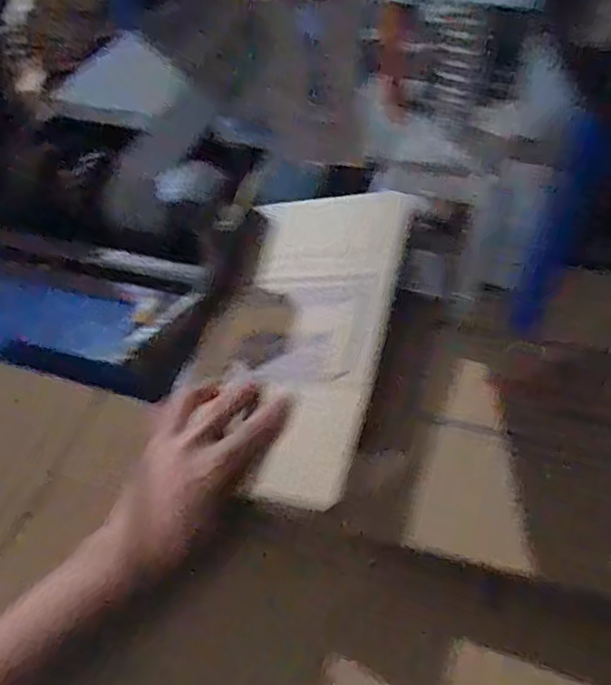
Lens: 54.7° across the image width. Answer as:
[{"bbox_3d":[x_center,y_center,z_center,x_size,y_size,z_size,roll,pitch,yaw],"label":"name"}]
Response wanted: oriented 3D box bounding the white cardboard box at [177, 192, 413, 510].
[{"bbox_3d":[-0.011,-0.011,0.451,0.143,0.015,0.261,5,58,22],"label":"white cardboard box"}]

